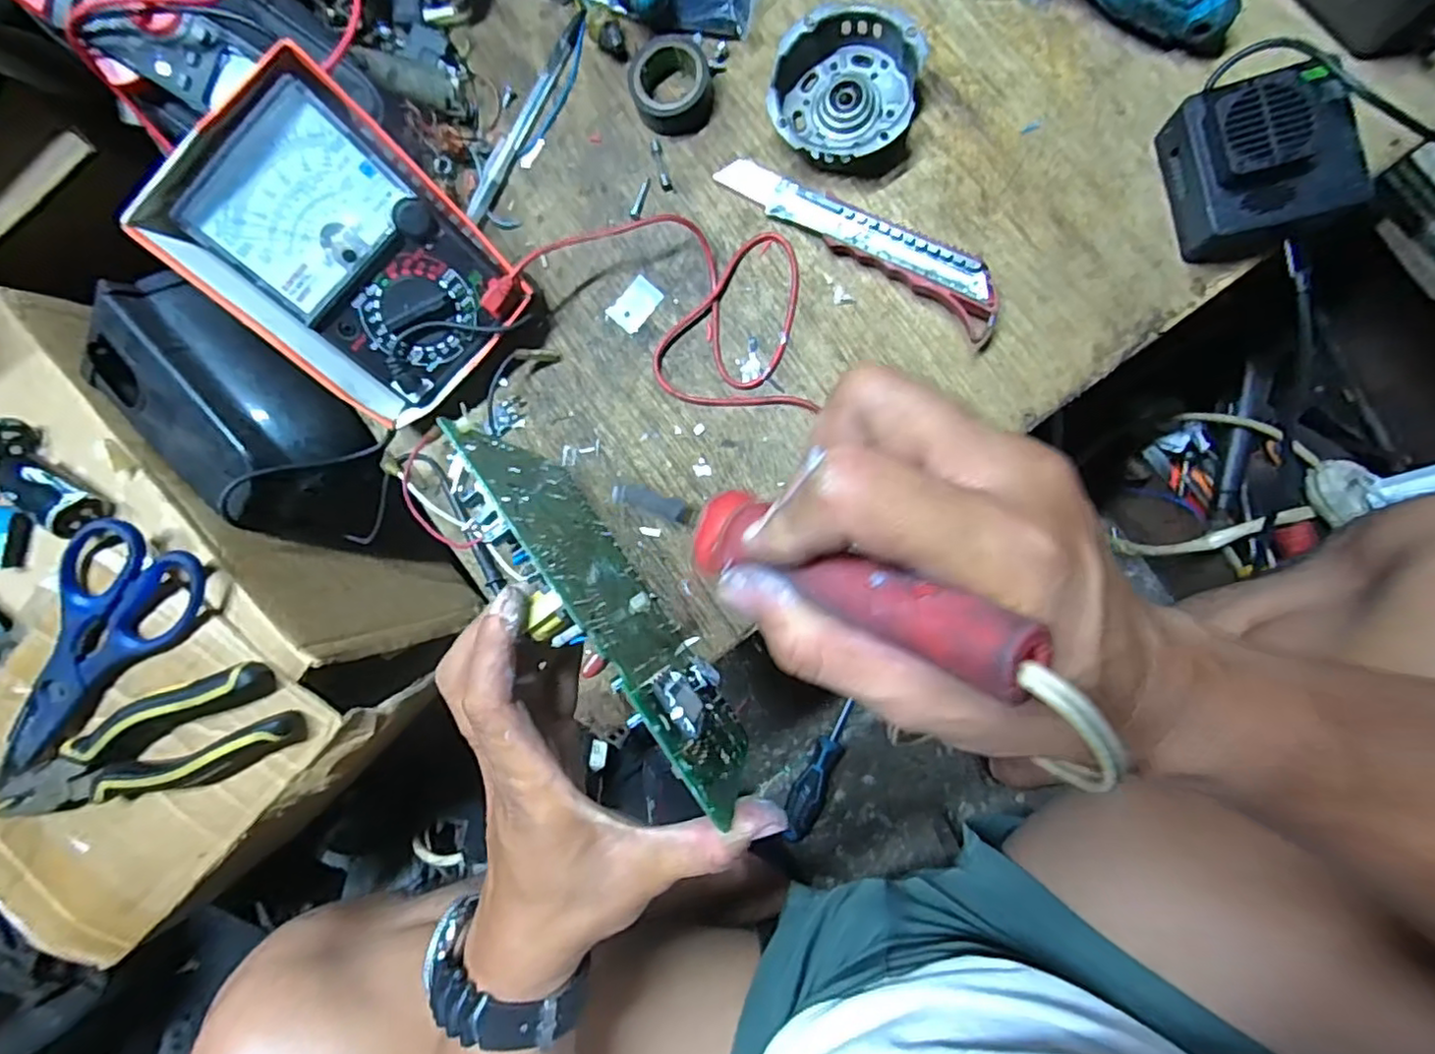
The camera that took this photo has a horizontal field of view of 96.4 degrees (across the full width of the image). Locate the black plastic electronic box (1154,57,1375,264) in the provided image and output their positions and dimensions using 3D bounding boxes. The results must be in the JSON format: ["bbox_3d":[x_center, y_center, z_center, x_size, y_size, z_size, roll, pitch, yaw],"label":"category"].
[{"bbox_3d":[0.282,-0.187,0.334,0.072,0.054,0.081,-14,88,9],"label":"black plastic electronic box"}]

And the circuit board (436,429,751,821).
[{"bbox_3d":[-0.053,0.043,0.318,0.026,0.140,0.199,-39,87,3],"label":"circuit board"}]

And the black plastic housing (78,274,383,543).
[{"bbox_3d":[-0.303,-0.069,0.424,0.181,0.095,0.117,40,96,7],"label":"black plastic housing"}]

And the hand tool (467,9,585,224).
[{"bbox_3d":[-0.125,-0.265,0.415,0.014,0.009,0.144,31,93,7],"label":"hand tool"}]

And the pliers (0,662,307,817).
[{"bbox_3d":[-0.346,0.134,0.387,0.189,0.029,0.060,-17,87,8],"label":"pliers"}]

